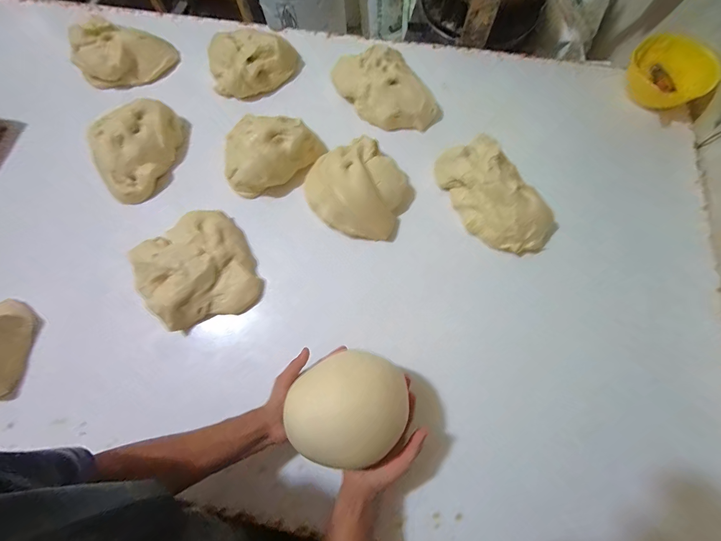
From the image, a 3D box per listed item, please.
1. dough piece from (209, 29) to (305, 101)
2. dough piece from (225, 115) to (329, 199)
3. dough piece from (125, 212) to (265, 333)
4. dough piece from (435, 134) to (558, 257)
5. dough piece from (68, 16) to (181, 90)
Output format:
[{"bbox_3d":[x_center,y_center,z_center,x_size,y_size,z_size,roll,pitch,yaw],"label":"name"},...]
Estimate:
[{"bbox_3d":[-0.245,-0.478,0.687,0.202,0.066,0.142,-37,75,-10],"label":"dough piece"},{"bbox_3d":[-0.183,-0.250,0.600,0.195,0.058,0.146,-32,74,-8],"label":"dough piece"},{"bbox_3d":[-0.292,-0.008,0.537,0.182,0.059,0.201,-22,73,-5],"label":"dough piece"},{"bbox_3d":[0.256,-0.141,0.560,0.146,0.067,0.236,-25,73,-6],"label":"dough piece"},{"bbox_3d":[-0.544,-0.501,0.699,0.210,0.098,0.122,-12,72,-2],"label":"dough piece"}]

